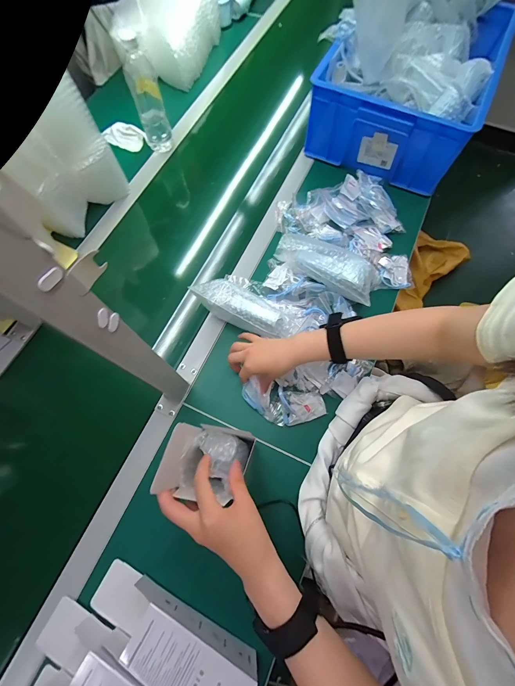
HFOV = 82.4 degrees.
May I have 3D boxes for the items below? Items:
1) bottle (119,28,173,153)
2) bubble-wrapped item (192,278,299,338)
[{"bbox_3d":[-0.250,-0.558,0.673,0.067,0.223,0.053,-16,71,-5],"label":"bottle"},{"bbox_3d":[-0.023,-0.066,0.547,0.207,0.053,0.067,26,72,9],"label":"bubble-wrapped item"}]

